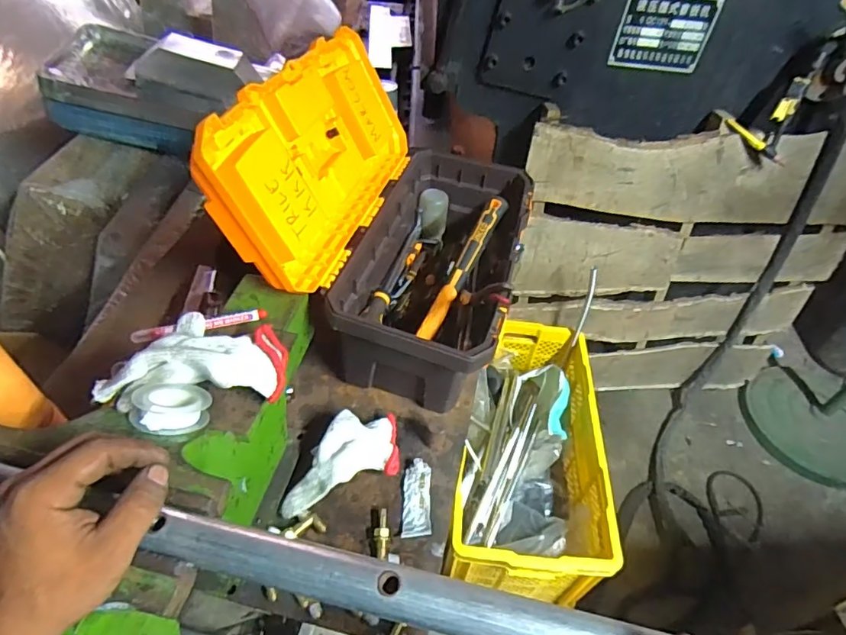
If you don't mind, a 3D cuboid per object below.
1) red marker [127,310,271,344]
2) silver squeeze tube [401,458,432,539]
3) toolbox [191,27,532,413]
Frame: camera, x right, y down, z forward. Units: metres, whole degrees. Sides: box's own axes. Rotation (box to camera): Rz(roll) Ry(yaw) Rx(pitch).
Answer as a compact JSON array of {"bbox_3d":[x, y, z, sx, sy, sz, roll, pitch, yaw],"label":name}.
[{"bbox_3d":[-0.239,0.009,0.547,0.136,0.015,0.018,-9,48,-13],"label":"red marker"},{"bbox_3d":[-0.007,0.214,0.605,0.033,0.007,0.092,3,47,-2],"label":"silver squeeze tube"},{"bbox_3d":[-0.031,-0.147,0.727,0.340,0.340,0.431,14,48,8],"label":"toolbox"}]

